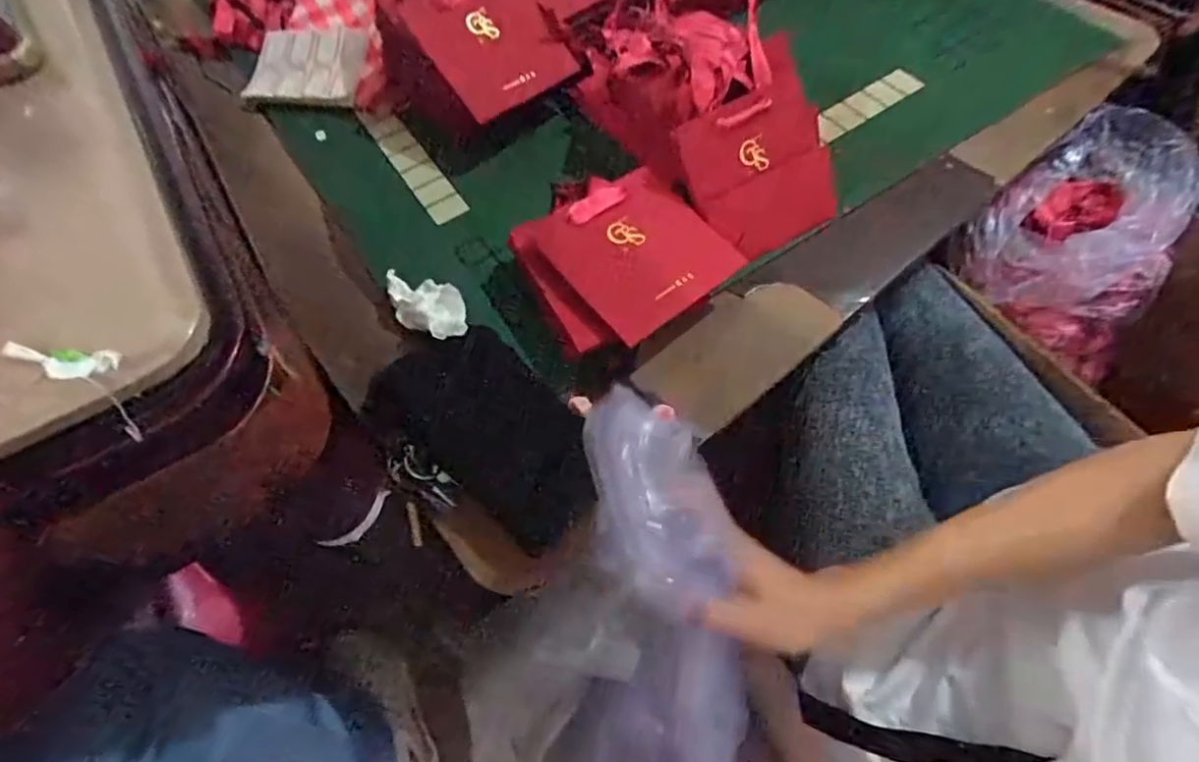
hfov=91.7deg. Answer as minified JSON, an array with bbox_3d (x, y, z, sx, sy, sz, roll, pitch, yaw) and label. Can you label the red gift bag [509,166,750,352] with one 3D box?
[{"bbox_3d":[0.021,-0.113,0.516,0.166,0.046,0.152,-33,65,-16],"label":"red gift bag"}]

